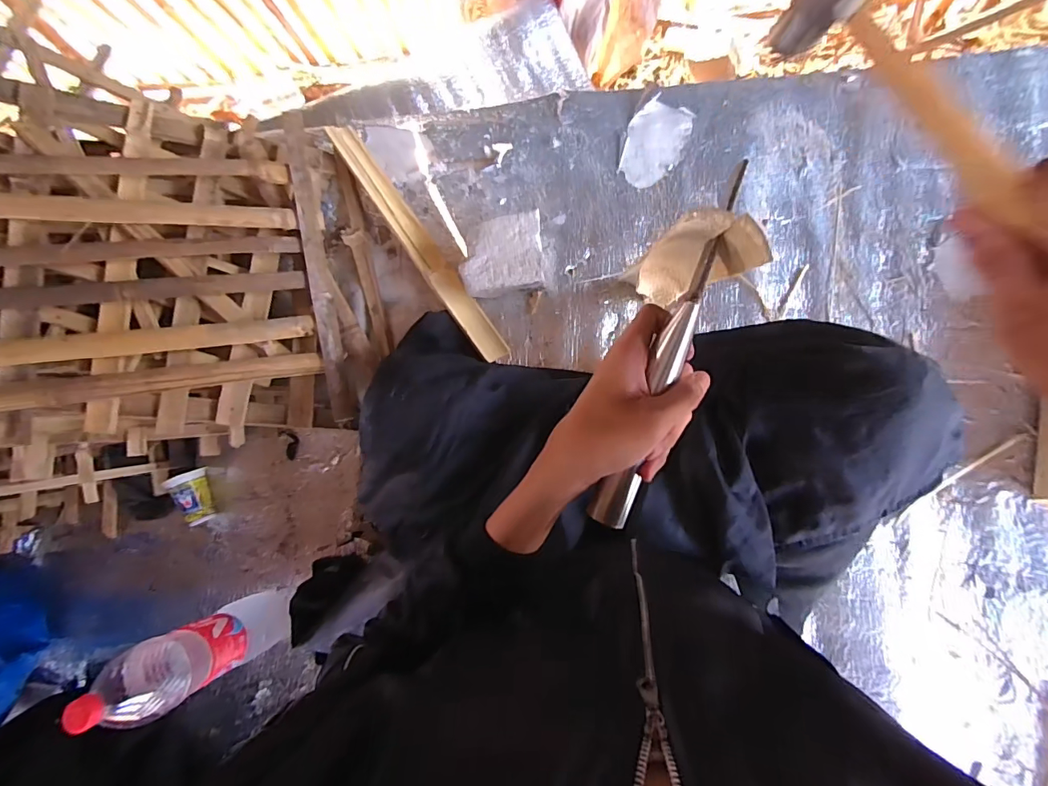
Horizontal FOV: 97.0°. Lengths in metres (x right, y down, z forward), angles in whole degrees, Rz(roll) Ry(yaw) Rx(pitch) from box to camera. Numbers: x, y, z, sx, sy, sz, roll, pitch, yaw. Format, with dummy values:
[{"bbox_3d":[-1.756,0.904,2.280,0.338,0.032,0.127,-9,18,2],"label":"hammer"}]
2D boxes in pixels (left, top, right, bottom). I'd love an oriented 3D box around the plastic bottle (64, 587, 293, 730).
[{"bbox_3d":[-0.425,0.343,0.618,0.078,0.322,0.079,-21,81,5],"label":"plastic bottle"}]

